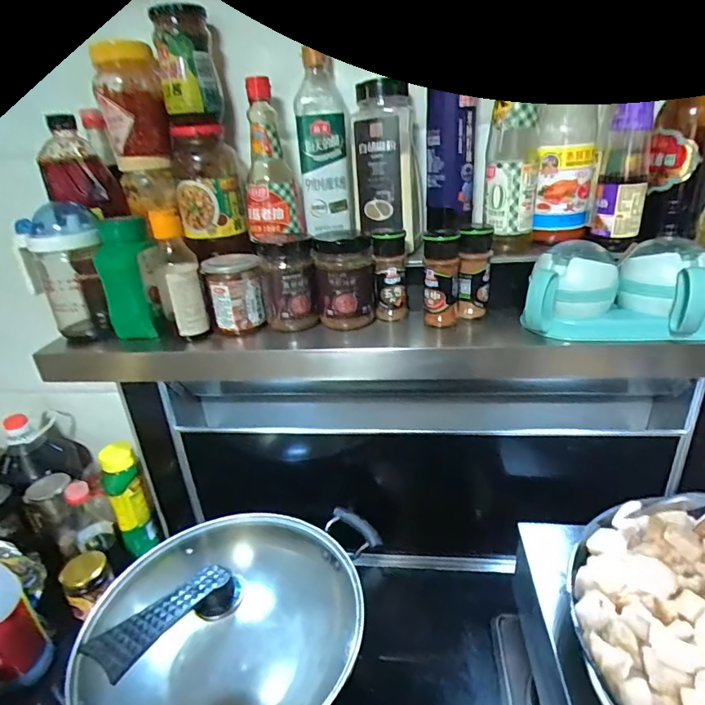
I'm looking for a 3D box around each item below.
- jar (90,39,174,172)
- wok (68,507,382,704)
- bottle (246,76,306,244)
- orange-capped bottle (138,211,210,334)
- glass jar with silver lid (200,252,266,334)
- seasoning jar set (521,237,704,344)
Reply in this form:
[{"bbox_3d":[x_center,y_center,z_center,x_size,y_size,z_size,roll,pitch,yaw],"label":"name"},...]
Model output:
[{"bbox_3d":[-0.267,-0.300,0.579,0.069,0.136,0.068,-10,27,-12],"label":"jar"},{"bbox_3d":[-0.152,0.320,0.577,0.324,0.187,0.302,-1,26,7],"label":"wok"},{"bbox_3d":[-0.107,-0.236,0.593,0.070,0.181,0.055,-10,27,-11],"label":"bottle"},{"bbox_3d":[-0.206,-0.088,0.540,0.056,0.131,0.058,-15,28,-20],"label":"orange-capped bottle"},{"bbox_3d":[-0.140,-0.074,0.565,0.061,0.089,0.060,-4,26,2],"label":"glass jar with silver lid"},{"bbox_3d":[0.314,-0.060,0.480,0.264,0.090,0.090,0,26,8],"label":"seasoning jar set"}]

